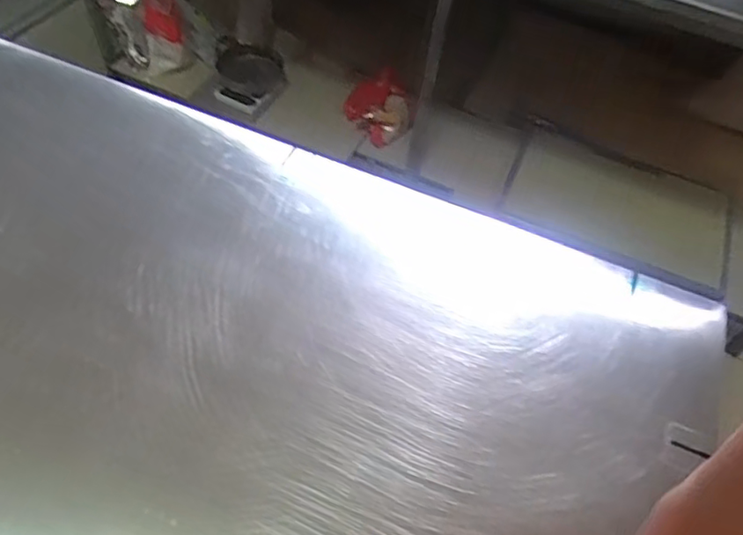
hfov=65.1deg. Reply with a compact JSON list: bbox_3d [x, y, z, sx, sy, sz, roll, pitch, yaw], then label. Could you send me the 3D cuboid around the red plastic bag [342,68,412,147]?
[{"bbox_3d":[0.021,-0.455,1.656,0.193,0.118,0.192,7,55,-1],"label":"red plastic bag"}]

